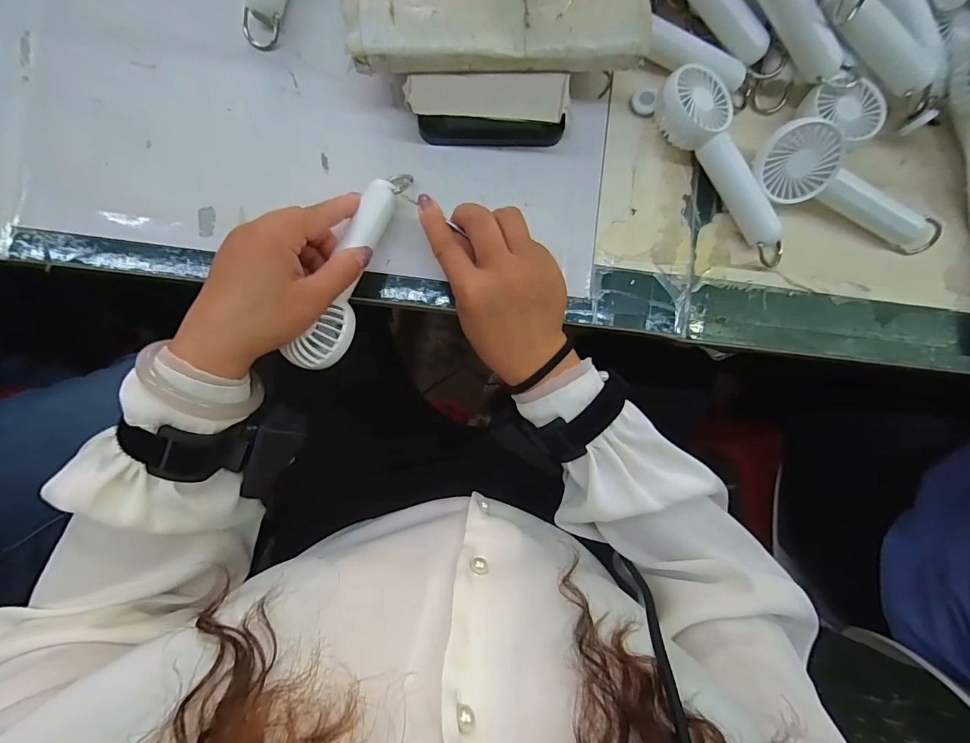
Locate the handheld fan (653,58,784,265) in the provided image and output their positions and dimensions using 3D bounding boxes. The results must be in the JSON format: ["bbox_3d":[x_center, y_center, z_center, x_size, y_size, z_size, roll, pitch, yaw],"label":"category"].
[{"bbox_3d":[0.197,-0.164,0.332,0.051,0.039,0.158,-39,89,-4],"label":"handheld fan"}]

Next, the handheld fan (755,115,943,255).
[{"bbox_3d":[0.290,-0.143,0.329,0.163,0.048,0.044,17,86,-1],"label":"handheld fan"}]

